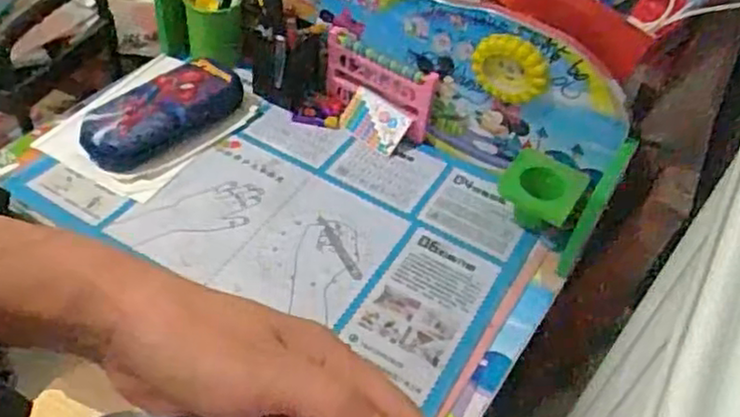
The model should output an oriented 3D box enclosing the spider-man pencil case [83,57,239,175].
[{"bbox_3d":[-0.267,-0.127,0.921,0.110,0.052,0.230,32,51,22],"label":"spider-man pencil case"}]

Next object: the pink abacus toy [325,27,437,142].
[{"bbox_3d":[0.010,-0.171,0.958,0.165,0.098,0.024,24,49,16],"label":"pink abacus toy"}]

